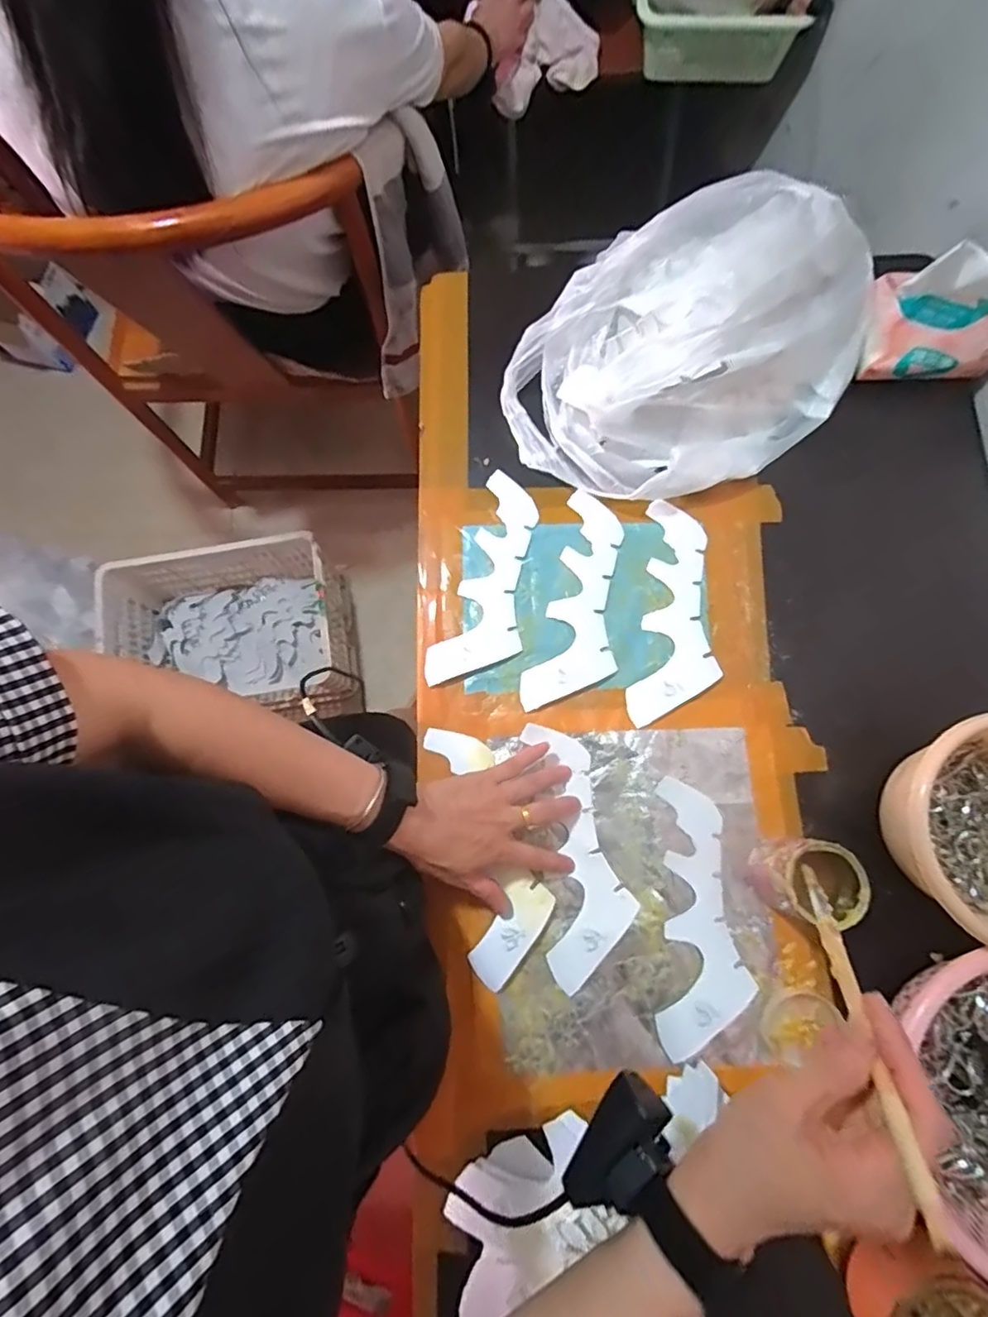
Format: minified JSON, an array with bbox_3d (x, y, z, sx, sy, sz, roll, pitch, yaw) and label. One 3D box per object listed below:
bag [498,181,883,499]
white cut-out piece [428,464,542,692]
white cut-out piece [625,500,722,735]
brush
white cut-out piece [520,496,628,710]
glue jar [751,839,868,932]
[{"bbox_3d":[0.197,-0.291,0.539,0.359,0.125,0.219,-26,79,-4],"label":"bag"},{"bbox_3d":[0.002,-0.073,0.559,0.076,0.004,0.218,18,81,3],"label":"white cut-out piece"},{"bbox_3d":[0.180,-0.043,0.549,0.078,0.004,0.216,8,80,4],"label":"white cut-out piece"},{"bbox_3d":[0.211,0.198,0.334,0.012,0.248,0.013,34,111,8],"label":"brush"},{"bbox_3d":[0.088,-0.051,0.552,0.076,0.004,0.213,15,82,5],"label":"white cut-out piece"},{"bbox_3d":[0.259,0.183,0.470,0.070,0.072,0.066,0,79,1],"label":"glue jar"}]

